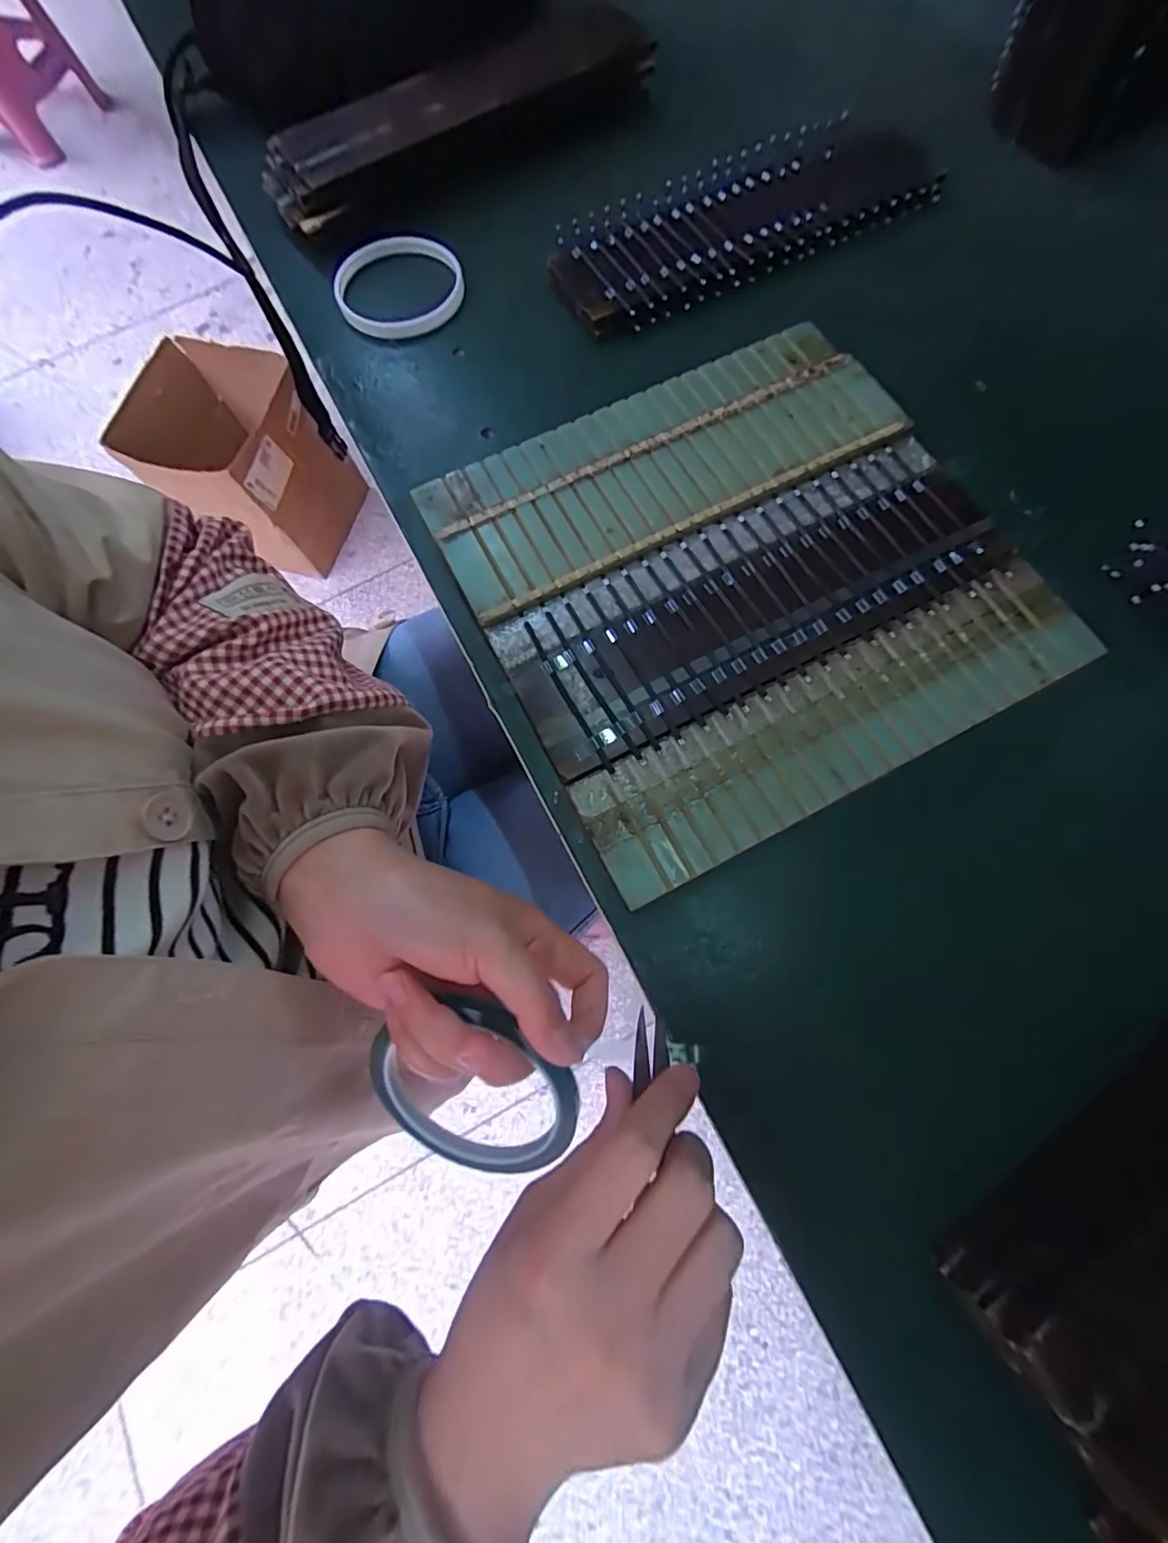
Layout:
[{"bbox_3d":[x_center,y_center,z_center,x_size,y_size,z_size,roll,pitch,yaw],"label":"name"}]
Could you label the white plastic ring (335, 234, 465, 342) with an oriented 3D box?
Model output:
[{"bbox_3d":[-0.122,-0.320,0.353,0.082,0.011,0.078,0,76,2],"label":"white plastic ring"}]

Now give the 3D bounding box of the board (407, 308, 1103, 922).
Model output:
[{"bbox_3d":[0.078,-0.107,0.282,0.261,0.008,0.263,-27,77,-5],"label":"board"}]

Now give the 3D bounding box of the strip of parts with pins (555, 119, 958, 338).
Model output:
[{"bbox_3d":[0.101,-0.369,0.357,0.254,0.014,0.109,-26,77,-5],"label":"strip of parts with pins"}]

